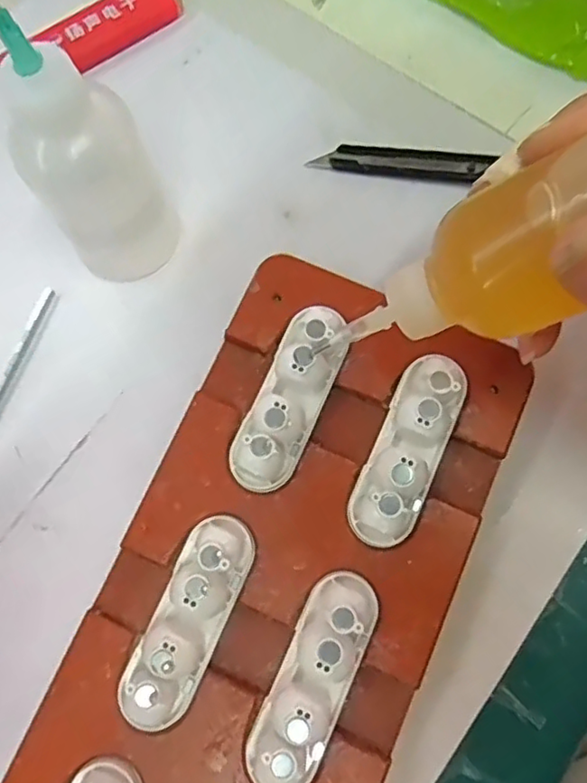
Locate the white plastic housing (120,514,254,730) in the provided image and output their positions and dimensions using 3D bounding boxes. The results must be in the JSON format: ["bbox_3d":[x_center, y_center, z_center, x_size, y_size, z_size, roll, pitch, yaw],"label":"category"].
[{"bbox_3d":[-0.030,0.065,0.178,0.020,0.018,0.060,22,78,5],"label":"white plastic housing"}]

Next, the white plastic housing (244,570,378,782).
[{"bbox_3d":[0.007,0.081,0.174,0.022,0.016,0.058,26,79,6],"label":"white plastic housing"}]

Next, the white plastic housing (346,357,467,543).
[{"bbox_3d":[0.036,0.017,0.189,0.021,0.015,0.060,24,78,6],"label":"white plastic housing"}]

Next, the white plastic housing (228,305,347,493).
[{"bbox_3d":[-0.001,0.002,0.193,0.019,0.017,0.059,23,78,5],"label":"white plastic housing"}]

